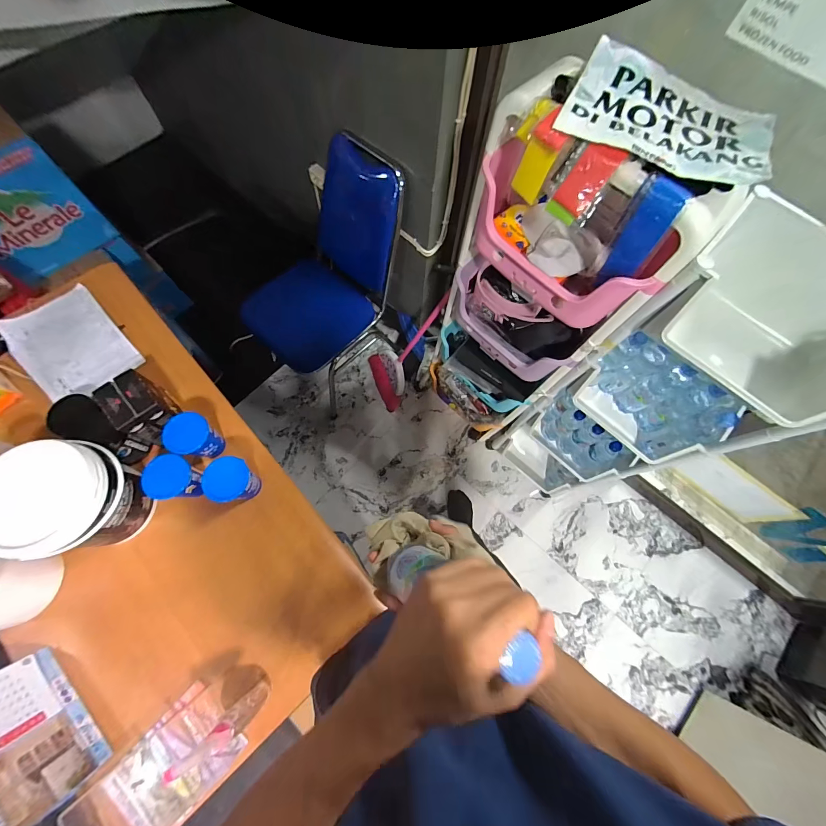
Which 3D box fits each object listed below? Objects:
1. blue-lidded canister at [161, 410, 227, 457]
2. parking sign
[{"bbox_3d":[-0.479,0.056,0.784,0.074,0.133,0.086,23,72,5],"label":"blue-lidded canister"},{"bbox_3d":[0.390,-0.451,0.533,0.295,0.026,0.232,27,70,6],"label":"parking sign"}]

